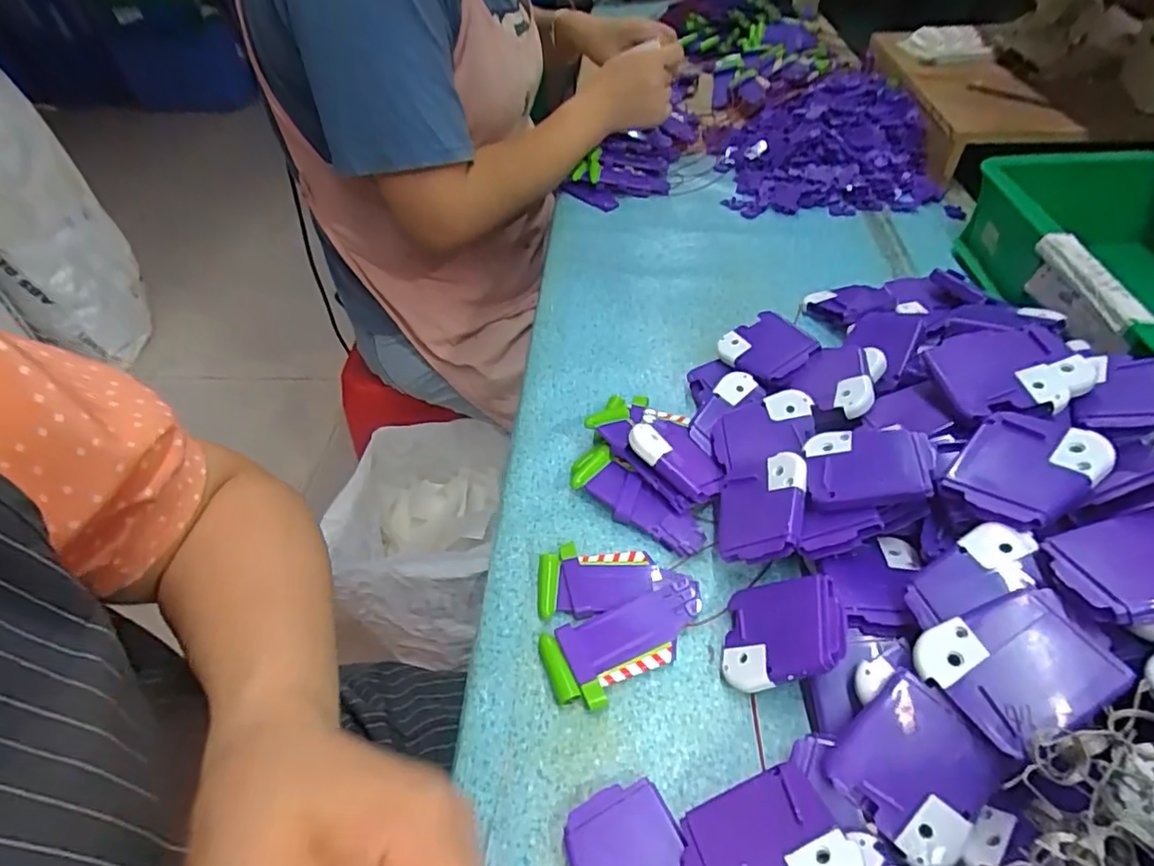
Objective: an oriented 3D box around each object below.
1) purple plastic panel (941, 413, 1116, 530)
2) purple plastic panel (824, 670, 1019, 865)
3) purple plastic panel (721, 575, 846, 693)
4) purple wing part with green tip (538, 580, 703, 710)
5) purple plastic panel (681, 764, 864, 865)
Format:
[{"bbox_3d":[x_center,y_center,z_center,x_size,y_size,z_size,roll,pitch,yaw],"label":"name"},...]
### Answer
[{"bbox_3d":[0.209,0.016,0.277,0.058,0.005,0.052,-45,44,-16],"label":"purple plastic panel"},{"bbox_3d":[0.138,0.135,0.241,0.051,0.010,0.056,39,84,29],"label":"purple plastic panel"},{"bbox_3d":[0.100,0.098,0.293,0.061,0.010,0.050,-27,40,39],"label":"purple plastic panel"},{"bbox_3d":[0.027,0.113,0.315,0.087,0.014,0.042,-18,49,-10],"label":"purple wing part with green tip"},{"bbox_3d":[0.072,0.164,0.234,0.062,0.007,0.049,-25,27,1],"label":"purple plastic panel"}]

